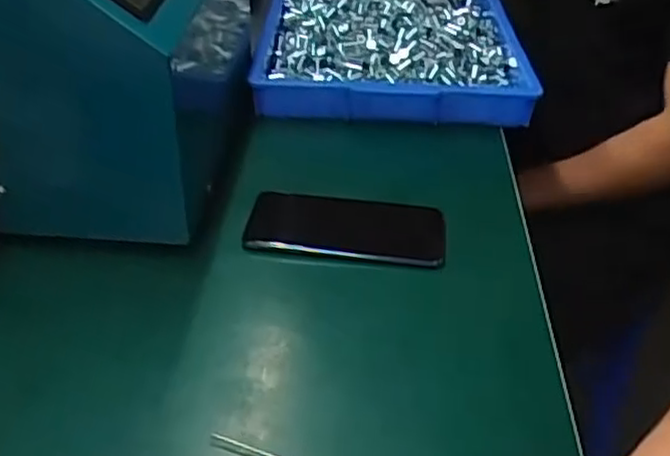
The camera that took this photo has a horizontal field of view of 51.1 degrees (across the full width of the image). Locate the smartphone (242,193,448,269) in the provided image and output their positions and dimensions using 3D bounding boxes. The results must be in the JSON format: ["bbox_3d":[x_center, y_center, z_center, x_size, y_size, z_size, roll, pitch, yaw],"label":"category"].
[{"bbox_3d":[0.010,0.000,0.570,0.157,0.011,0.077,6,37,4],"label":"smartphone"}]

